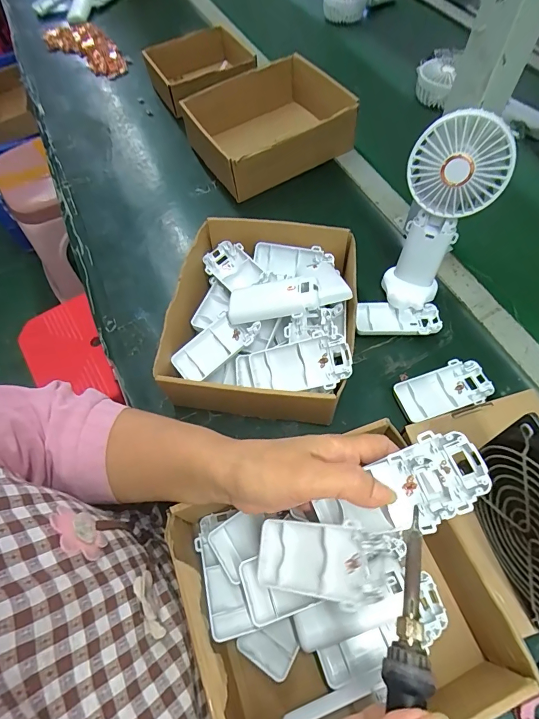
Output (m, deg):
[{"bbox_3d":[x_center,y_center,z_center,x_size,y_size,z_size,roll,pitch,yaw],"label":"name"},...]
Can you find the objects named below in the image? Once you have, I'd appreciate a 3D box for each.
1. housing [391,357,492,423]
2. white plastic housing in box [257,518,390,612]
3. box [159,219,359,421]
[{"bbox_3d":[0.182,0.032,0.405,0.094,0.015,0.046,-19,62,-7],"label":"housing"},{"bbox_3d":[0.033,0.140,0.269,0.094,0.018,0.046,-8,58,28],"label":"white plastic housing in box"},{"bbox_3d":[-0.007,-0.047,0.416,0.181,0.086,0.218,7,62,7],"label":"box"}]

